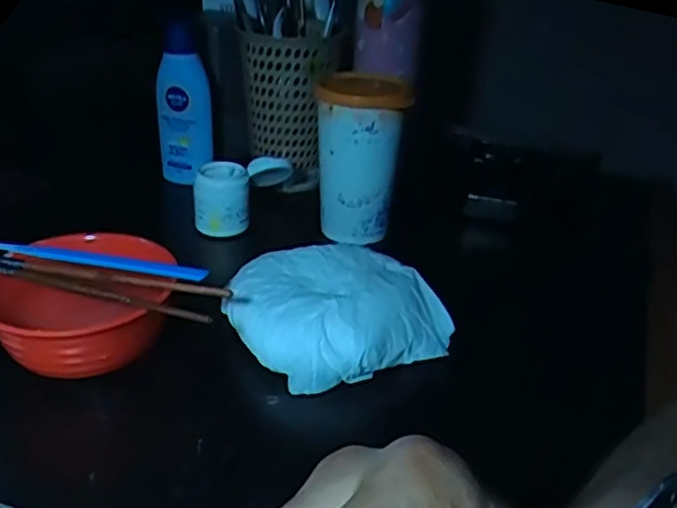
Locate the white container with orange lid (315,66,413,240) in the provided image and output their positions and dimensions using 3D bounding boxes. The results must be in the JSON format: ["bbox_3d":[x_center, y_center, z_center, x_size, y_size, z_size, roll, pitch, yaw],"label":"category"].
[{"bbox_3d":[0.015,-0.077,0.554,0.070,0.123,0.073,3,28,-2],"label":"white container with orange lid"}]

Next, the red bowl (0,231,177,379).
[{"bbox_3d":[-0.154,0.033,0.403,0.107,0.062,0.091,1,28,-6],"label":"red bowl"}]

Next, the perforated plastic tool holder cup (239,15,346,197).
[{"bbox_3d":[-0.037,-0.138,0.639,0.077,0.135,0.093,17,31,23],"label":"perforated plastic tool holder cup"}]

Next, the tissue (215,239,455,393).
[{"bbox_3d":[-0.006,0.035,0.434,0.116,0.045,0.117,-17,35,-34],"label":"tissue"}]

